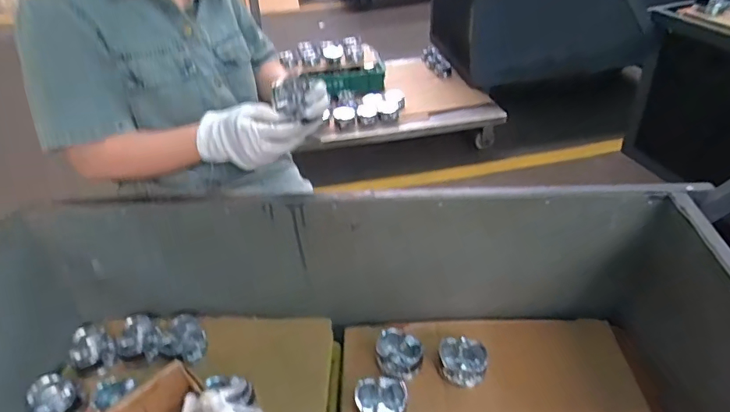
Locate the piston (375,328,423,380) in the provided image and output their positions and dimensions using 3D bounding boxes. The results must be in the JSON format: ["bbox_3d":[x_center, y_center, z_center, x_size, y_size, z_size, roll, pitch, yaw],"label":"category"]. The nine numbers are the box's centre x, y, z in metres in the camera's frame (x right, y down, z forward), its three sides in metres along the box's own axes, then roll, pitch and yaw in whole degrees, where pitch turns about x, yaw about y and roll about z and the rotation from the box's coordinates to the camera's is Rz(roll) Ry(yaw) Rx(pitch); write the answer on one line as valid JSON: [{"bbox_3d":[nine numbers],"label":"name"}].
[{"bbox_3d":[0.061,0.262,0.867,0.083,0.063,0.085,-1,36,3],"label":"piston"}]

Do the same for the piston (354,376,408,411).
[{"bbox_3d":[0.027,0.320,0.801,0.085,0.049,0.076,-4,36,-1],"label":"piston"}]

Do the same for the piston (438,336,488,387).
[{"bbox_3d":[0.170,0.270,0.848,0.080,0.053,0.068,2,36,8],"label":"piston"}]

